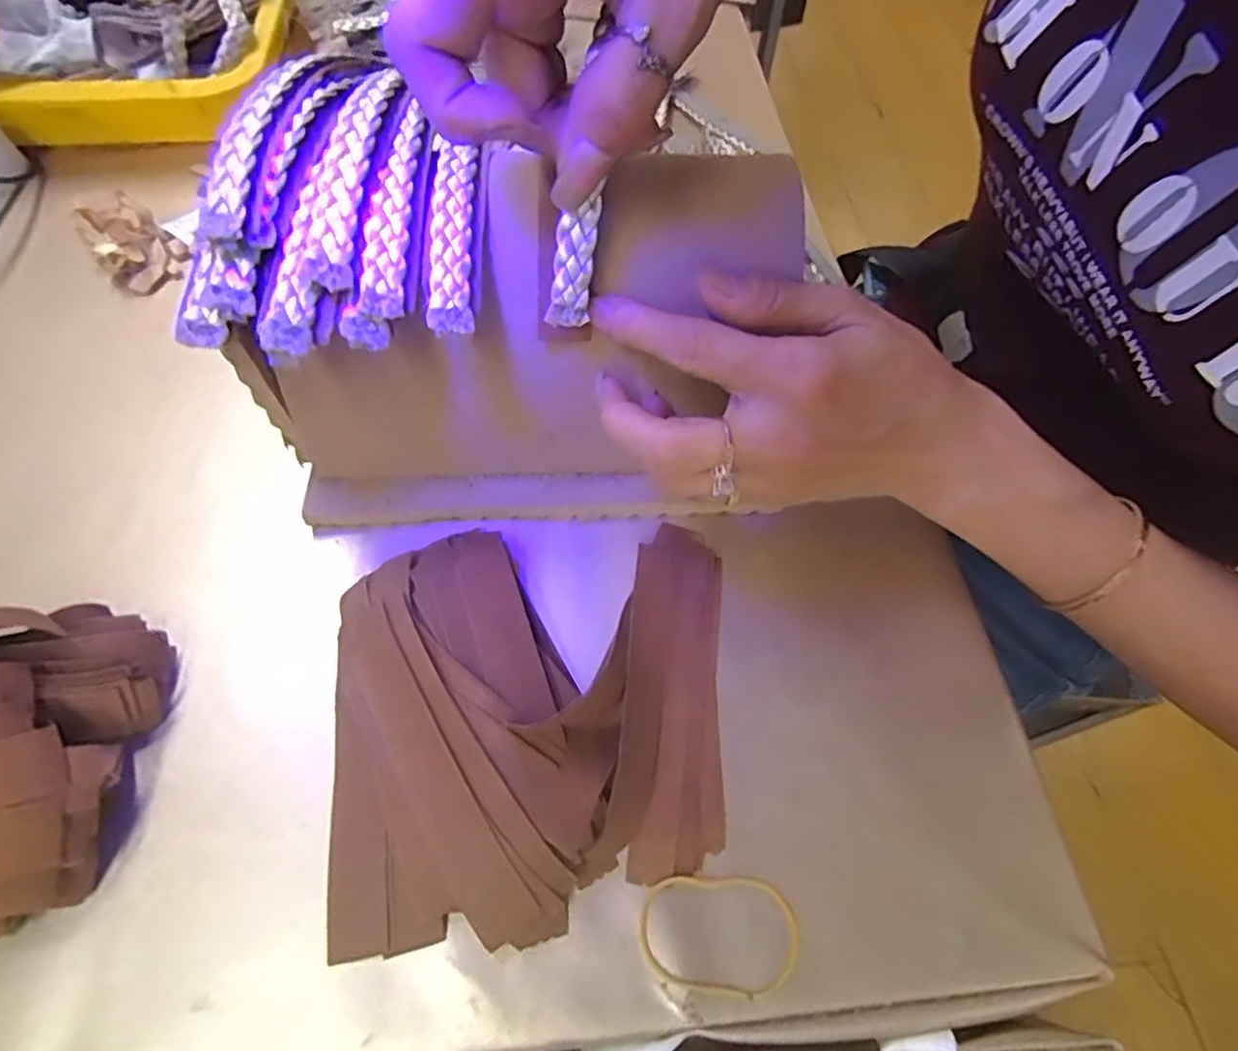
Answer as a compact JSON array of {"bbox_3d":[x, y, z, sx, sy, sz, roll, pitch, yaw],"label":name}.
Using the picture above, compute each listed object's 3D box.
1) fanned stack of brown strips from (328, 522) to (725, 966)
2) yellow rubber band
[{"bbox_3d":[-0.028,0.065,0.235,0.141,0.025,0.140,-3,59,-5],"label":"fanned stack of brown strips"},{"bbox_3d":[0.033,0.131,0.210,0.051,0.004,0.033,6,58,1],"label":"yellow rubber band"}]

